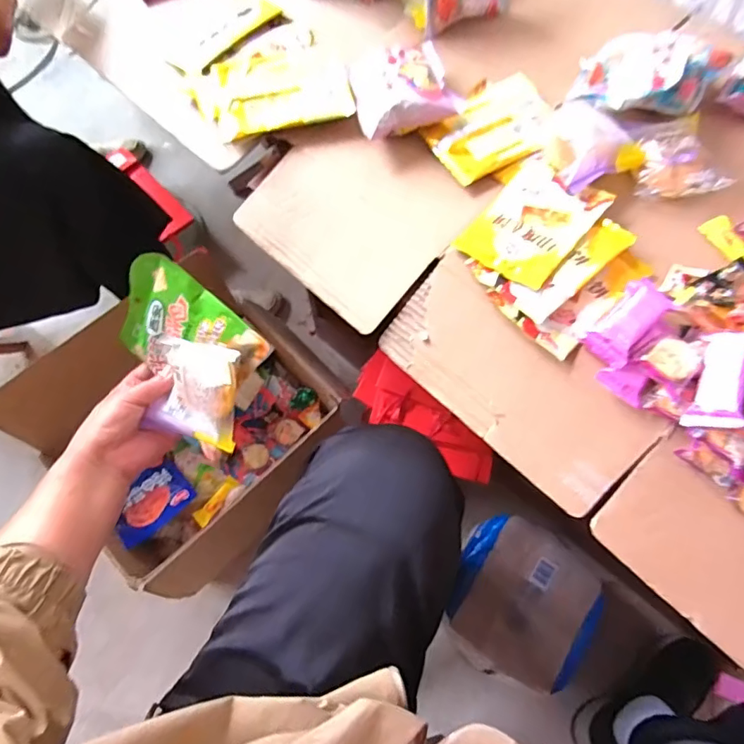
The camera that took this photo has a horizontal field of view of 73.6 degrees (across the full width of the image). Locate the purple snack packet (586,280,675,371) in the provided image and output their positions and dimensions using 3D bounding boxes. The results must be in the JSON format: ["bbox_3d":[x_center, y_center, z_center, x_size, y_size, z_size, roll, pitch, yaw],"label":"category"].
[{"bbox_3d":[0.252,-0.048,0.490,0.043,0.029,0.083,41,73,12],"label":"purple snack packet"}]

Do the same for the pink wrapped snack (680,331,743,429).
[{"bbox_3d":[0.321,0.007,0.455,0.019,0.046,0.096,32,73,-38],"label":"pink wrapped snack"}]

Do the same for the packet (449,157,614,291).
[{"bbox_3d":[0.175,-0.163,0.537,0.105,0.017,0.150,37,73,11],"label":"packet"}]

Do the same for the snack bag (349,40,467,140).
[{"bbox_3d":[0.034,-0.326,0.576,0.111,0.051,0.104,-14,71,-7],"label":"snack bag"}]

